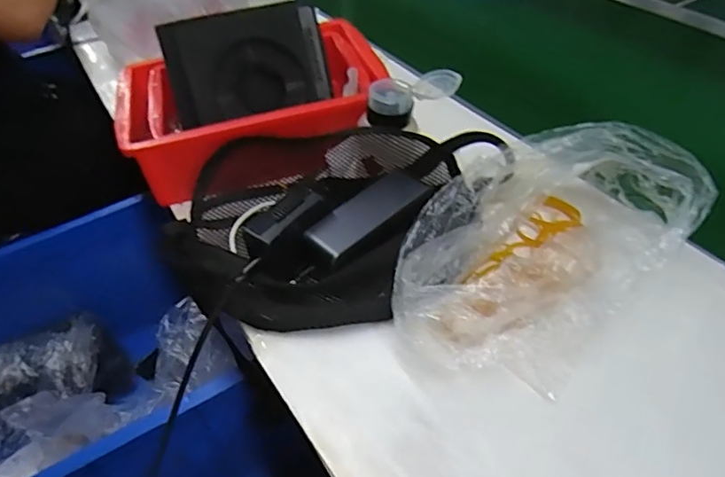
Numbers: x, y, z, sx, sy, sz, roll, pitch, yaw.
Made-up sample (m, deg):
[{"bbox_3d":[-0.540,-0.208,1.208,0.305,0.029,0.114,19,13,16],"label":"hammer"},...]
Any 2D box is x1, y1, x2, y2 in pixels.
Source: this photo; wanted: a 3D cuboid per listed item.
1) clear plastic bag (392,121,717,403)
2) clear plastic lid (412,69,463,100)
[{"bbox_3d":[0.142,0.005,0.427,0.197,0.095,0.248,21,51,23],"label":"clear plastic bag"},{"bbox_3d":[0.073,-0.148,0.506,0.045,0.015,0.035,4,69,34],"label":"clear plastic lid"}]

